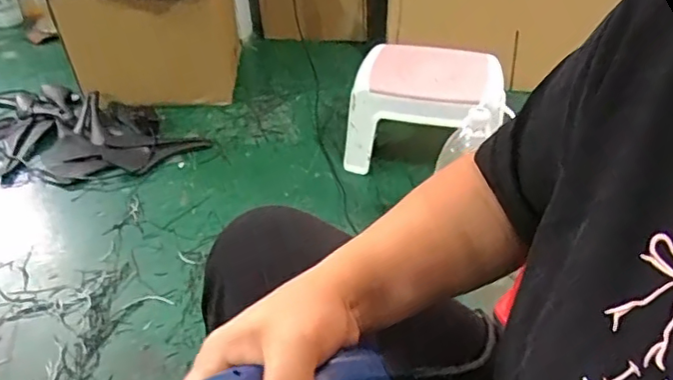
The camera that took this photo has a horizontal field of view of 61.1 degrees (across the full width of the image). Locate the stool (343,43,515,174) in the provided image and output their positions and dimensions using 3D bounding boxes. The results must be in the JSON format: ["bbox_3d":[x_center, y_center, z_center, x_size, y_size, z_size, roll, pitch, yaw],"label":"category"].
[{"bbox_3d":[0.180,-0.161,1.216,0.288,0.222,0.208,7,42,11],"label":"stool"}]

